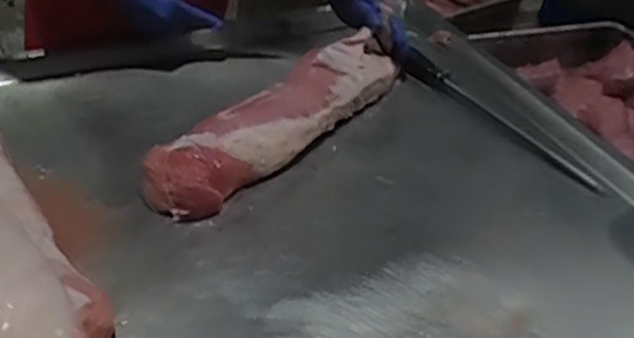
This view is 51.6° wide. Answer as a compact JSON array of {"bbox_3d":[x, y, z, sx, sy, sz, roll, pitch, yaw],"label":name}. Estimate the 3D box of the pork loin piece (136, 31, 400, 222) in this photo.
[{"bbox_3d":[-0.043,-0.081,0.974,0.113,0.075,0.494,29,45,26],"label":"pork loin piece"}]

